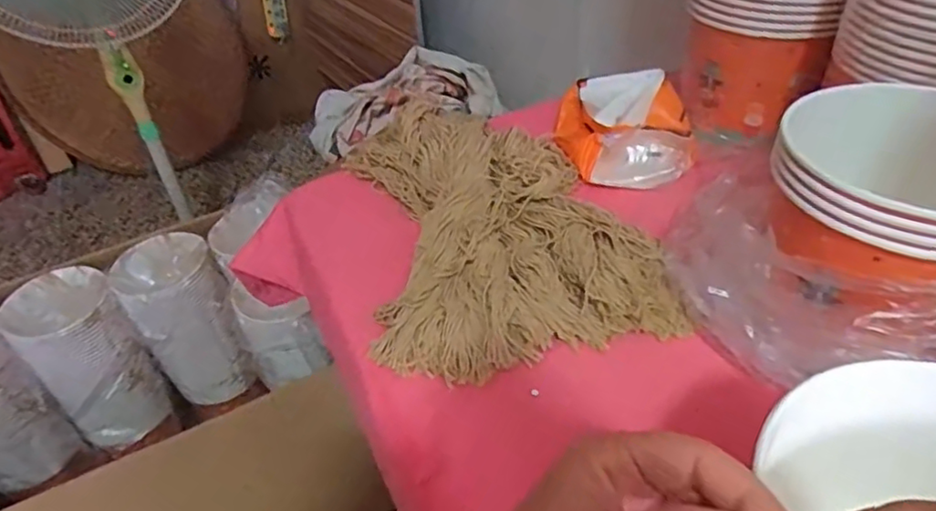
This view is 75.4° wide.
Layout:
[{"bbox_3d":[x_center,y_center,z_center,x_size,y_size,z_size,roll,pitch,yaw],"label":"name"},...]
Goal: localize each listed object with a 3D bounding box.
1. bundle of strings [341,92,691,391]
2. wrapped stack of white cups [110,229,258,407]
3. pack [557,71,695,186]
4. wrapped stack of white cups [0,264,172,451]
[{"bbox_3d":[0.024,-0.039,0.554,0.251,0.067,0.322,-9,41,-4],"label":"bundle of strings"},{"bbox_3d":[-0.518,0.126,1.132,0.157,0.297,0.167,-32,47,-28],"label":"wrapped stack of white cups"},{"bbox_3d":[0.160,-0.141,0.632,0.130,0.077,0.131,0,41,6],"label":"pack"},{"bbox_3d":[-0.661,0.189,1.080,0.156,0.308,0.157,-32,47,-27],"label":"wrapped stack of white cups"}]

